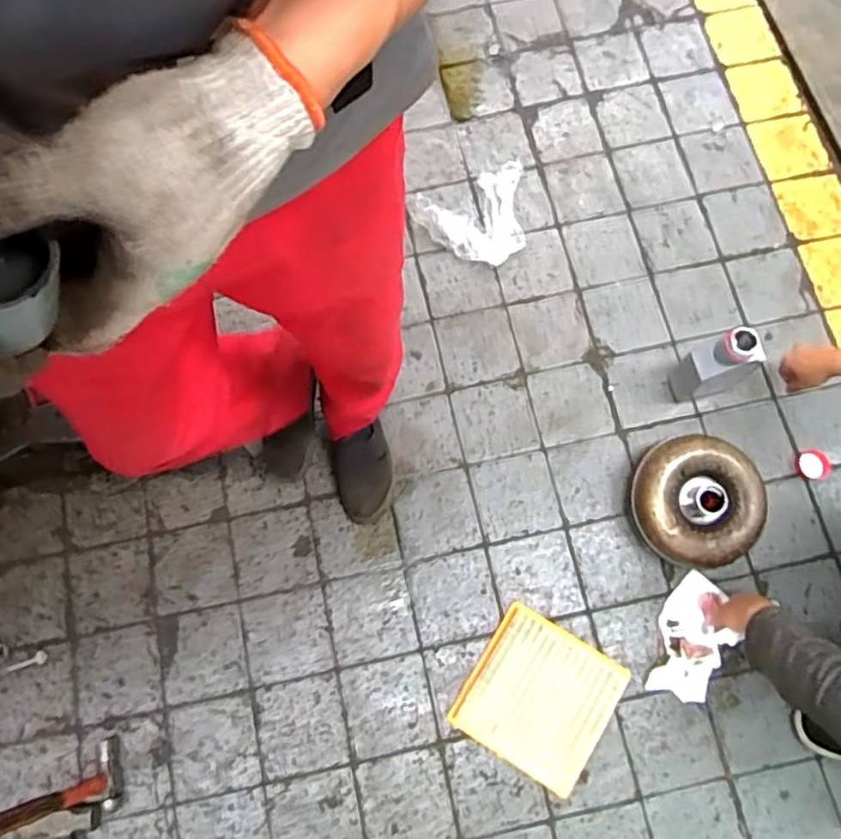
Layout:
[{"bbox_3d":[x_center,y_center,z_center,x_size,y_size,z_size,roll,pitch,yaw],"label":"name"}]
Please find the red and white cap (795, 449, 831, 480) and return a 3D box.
[{"bbox_3d":[0.734,0.085,1.240,0.058,0.014,0.058,-1,74,2],"label":"red and white cap"}]

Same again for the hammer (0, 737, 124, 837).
[{"bbox_3d":[-0.521,0.555,0.966,0.051,0.314,0.108,-30,75,-6],"label":"hammer"}]

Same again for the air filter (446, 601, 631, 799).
[{"bbox_3d":[0.203,0.475,1.129,0.232,0.031,0.230,31,77,10],"label":"air filter"}]

